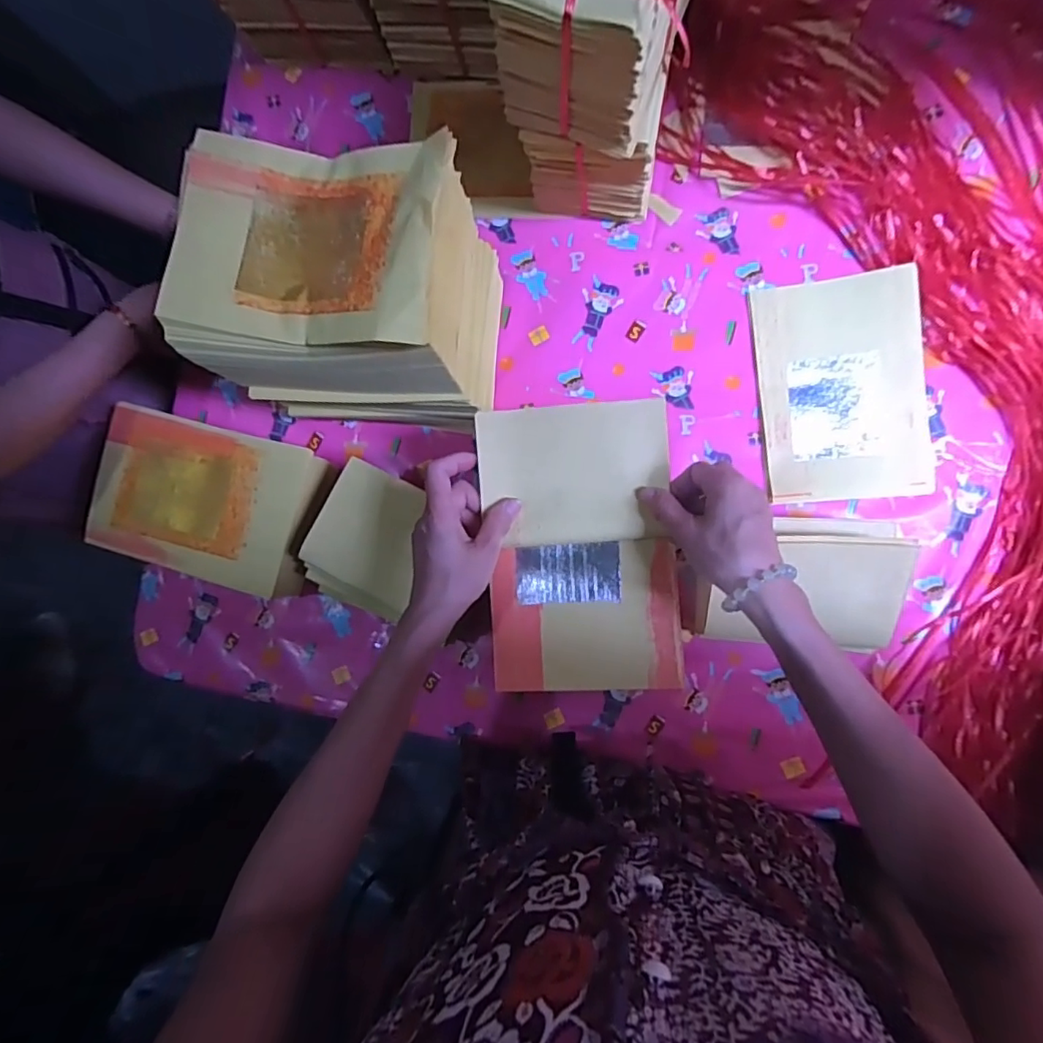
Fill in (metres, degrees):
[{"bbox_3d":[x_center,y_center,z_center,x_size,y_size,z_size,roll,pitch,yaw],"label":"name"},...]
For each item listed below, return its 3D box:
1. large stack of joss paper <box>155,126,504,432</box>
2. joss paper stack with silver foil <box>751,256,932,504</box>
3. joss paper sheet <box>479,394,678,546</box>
[{"bbox_3d":[-0.155,-0.205,0.526,0.230,0.199,0.180,5,89,8],"label":"large stack of joss paper"},{"bbox_3d":[0.331,-0.140,0.587,0.156,0.018,0.230,-4,87,8],"label":"joss paper stack with silver foil"},{"bbox_3d":[0.044,-0.040,0.473,0.152,0.024,0.114,-4,87,8],"label":"joss paper sheet"}]

